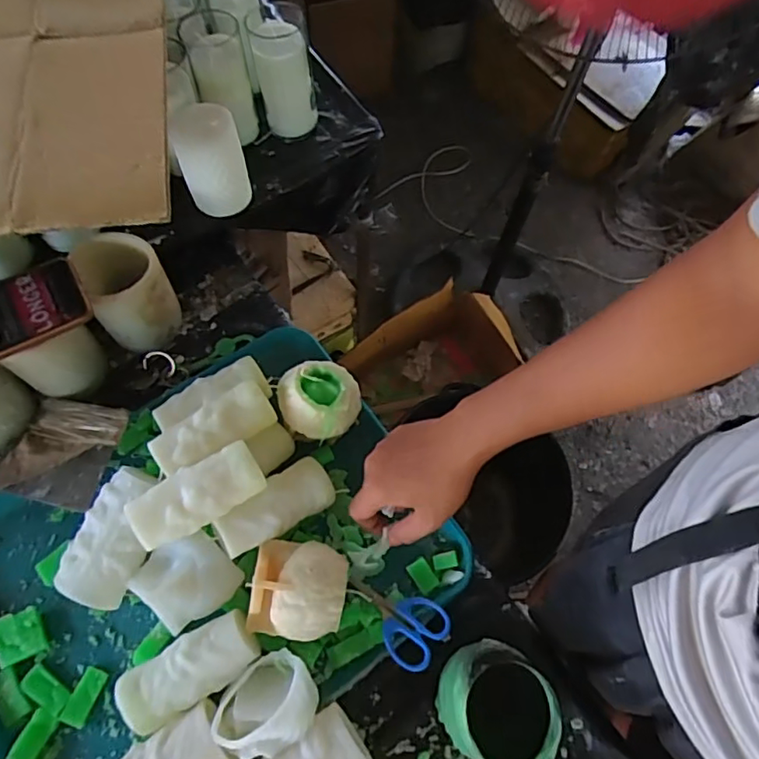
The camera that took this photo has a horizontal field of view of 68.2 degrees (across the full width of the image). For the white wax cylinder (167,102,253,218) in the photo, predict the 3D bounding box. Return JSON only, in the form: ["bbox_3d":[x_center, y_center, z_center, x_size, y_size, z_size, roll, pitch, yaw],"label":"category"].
[{"bbox_3d":[-0.192,-0.250,0.640,0.073,0.096,0.075,-16,68,-10],"label":"white wax cylinder"}]

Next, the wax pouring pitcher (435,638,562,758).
[{"bbox_3d":[0.098,0.271,0.475,0.083,0.101,0.084,1,66,-3],"label":"wax pouring pitcher"}]

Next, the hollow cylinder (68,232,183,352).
[{"bbox_3d":[-0.268,-0.093,0.609,0.080,0.118,0.081,1,66,-3],"label":"hollow cylinder"}]

